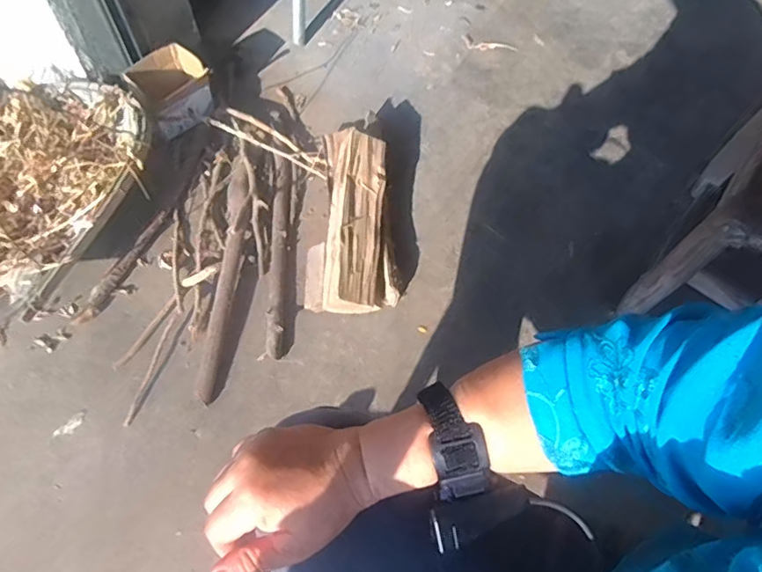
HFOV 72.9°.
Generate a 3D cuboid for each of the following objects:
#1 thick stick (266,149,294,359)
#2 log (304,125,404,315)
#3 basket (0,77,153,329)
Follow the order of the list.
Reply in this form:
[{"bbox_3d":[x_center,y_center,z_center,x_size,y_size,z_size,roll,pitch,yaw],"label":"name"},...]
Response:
[{"bbox_3d":[-0.185,-0.073,0.943,0.037,0.031,0.424,-2,61,-3],"label":"thick stick"},{"bbox_3d":[-0.041,-0.139,0.937,0.163,0.082,0.406,4,62,-1],"label":"log"},{"bbox_3d":[-0.632,-0.150,0.916,0.414,0.133,0.537,6,61,2],"label":"basket"}]

